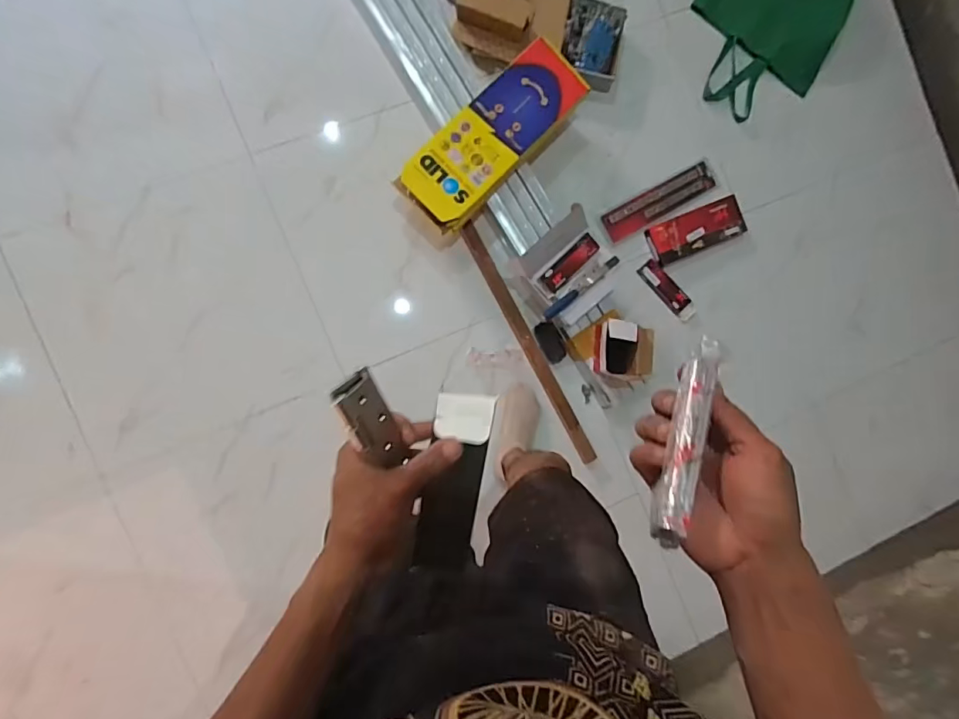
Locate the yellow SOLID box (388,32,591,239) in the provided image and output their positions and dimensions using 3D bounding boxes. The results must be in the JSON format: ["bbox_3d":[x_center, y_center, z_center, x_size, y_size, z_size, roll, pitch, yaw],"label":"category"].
[{"bbox_3d":[0.027,-0.525,1.201,0.181,0.099,0.498,45,83,-5],"label":"yellow SOLID box"}]

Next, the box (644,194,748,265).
[{"bbox_3d":[0.601,-0.354,1.367,0.284,0.037,0.113,-24,95,-8],"label":"box"}]

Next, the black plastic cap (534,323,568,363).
[{"bbox_3d":[0.190,-0.046,1.315,0.061,0.014,0.112,-27,95,-8],"label":"black plastic cap"}]

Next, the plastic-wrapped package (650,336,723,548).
[{"bbox_3d":[0.146,0.051,0.352,0.022,0.018,0.153,26,68,-9],"label":"plastic-wrapped package"}]

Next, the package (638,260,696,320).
[{"bbox_3d":[0.515,-0.190,1.365,0.062,0.018,0.191,-43,95,-1],"label":"package"}]

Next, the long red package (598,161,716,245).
[{"bbox_3d":[0.498,-0.435,1.361,0.350,0.018,0.081,-29,96,-7],"label":"long red package"}]

